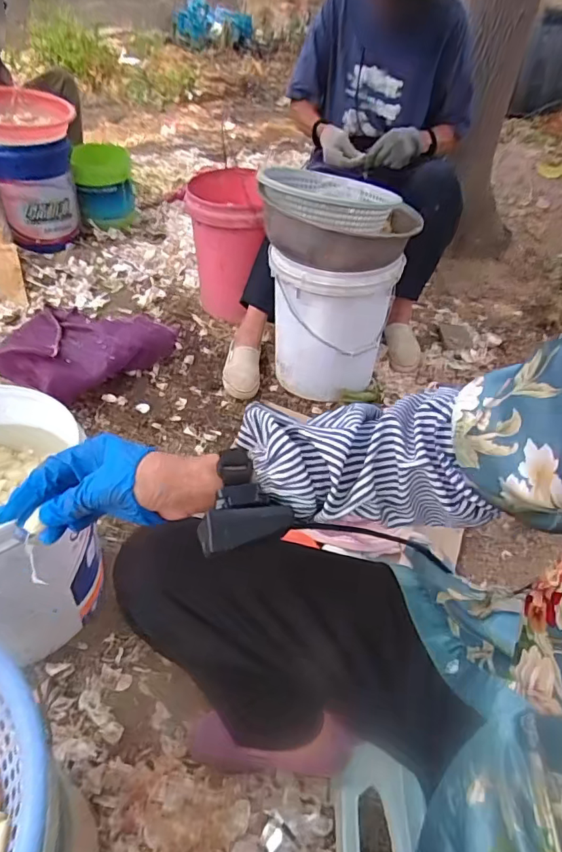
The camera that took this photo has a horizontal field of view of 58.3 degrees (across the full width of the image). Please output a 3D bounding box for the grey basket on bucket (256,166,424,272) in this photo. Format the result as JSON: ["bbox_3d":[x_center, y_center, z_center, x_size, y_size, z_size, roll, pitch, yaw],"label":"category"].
[{"bbox_3d":[0.139,-0.491,1.150,0.347,0.138,0.343,9,44,6],"label":"grey basket on bucket"}]

